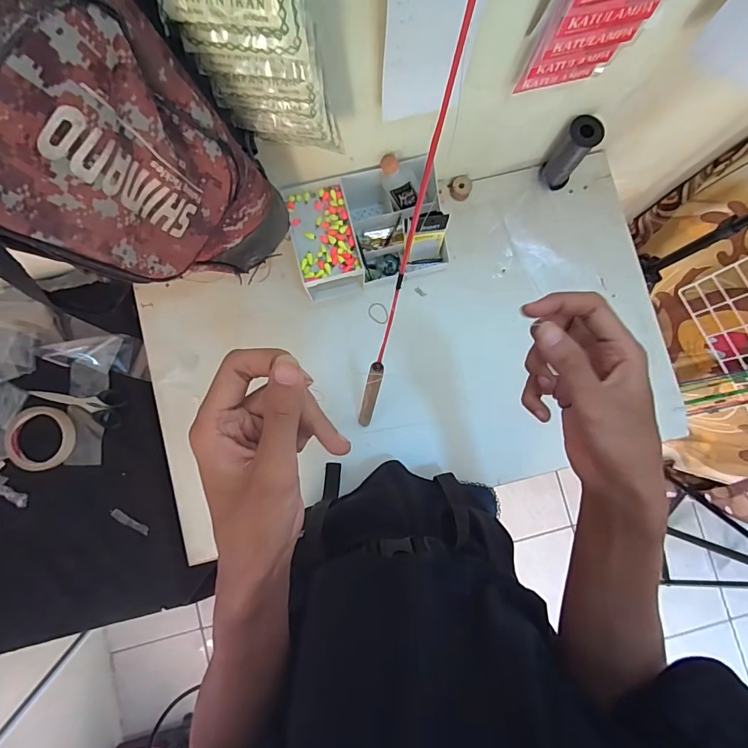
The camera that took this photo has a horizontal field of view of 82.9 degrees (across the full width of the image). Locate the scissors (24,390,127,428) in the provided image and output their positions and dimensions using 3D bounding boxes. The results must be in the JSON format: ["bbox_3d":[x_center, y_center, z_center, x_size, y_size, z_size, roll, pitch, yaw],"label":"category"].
[{"bbox_3d":[-0.461,0.043,0.659,0.145,0.008,0.056,13,84,0],"label":"scissors"}]

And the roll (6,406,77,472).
[{"bbox_3d":[-0.507,0.099,0.645,0.093,0.013,0.095,0,84,-2],"label":"roll"}]

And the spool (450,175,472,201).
[{"bbox_3d":[0.145,-0.309,0.702,0.034,0.019,0.036,0,84,-2],"label":"spool"}]

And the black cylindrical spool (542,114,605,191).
[{"bbox_3d":[0.306,-0.344,0.663,0.048,0.118,0.047,0,84,-2],"label":"black cylindrical spool"}]

